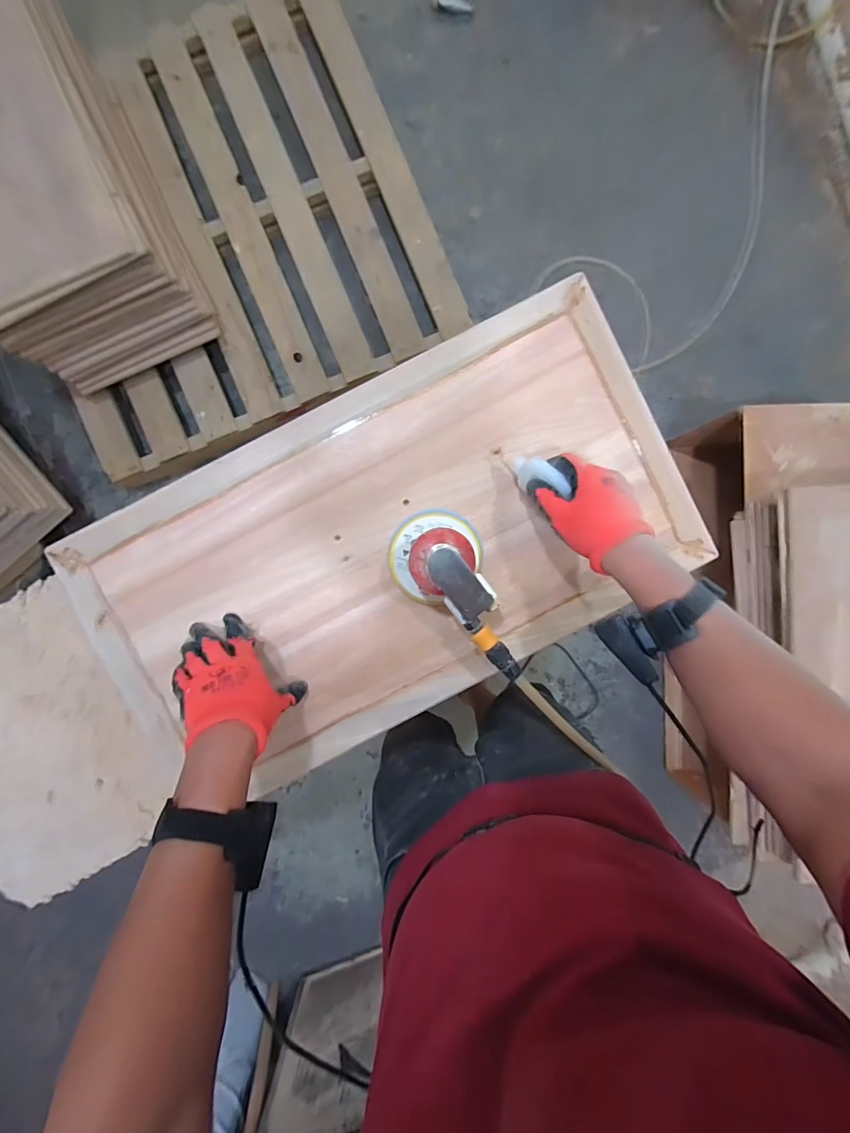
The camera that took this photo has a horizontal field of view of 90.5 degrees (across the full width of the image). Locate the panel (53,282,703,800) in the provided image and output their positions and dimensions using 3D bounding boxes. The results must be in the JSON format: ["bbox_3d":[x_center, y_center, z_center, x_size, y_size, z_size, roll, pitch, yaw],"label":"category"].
[{"bbox_3d":[-0.040,-0.016,0.529,0.724,0.024,0.392,-27,90,0],"label":"panel"}]

